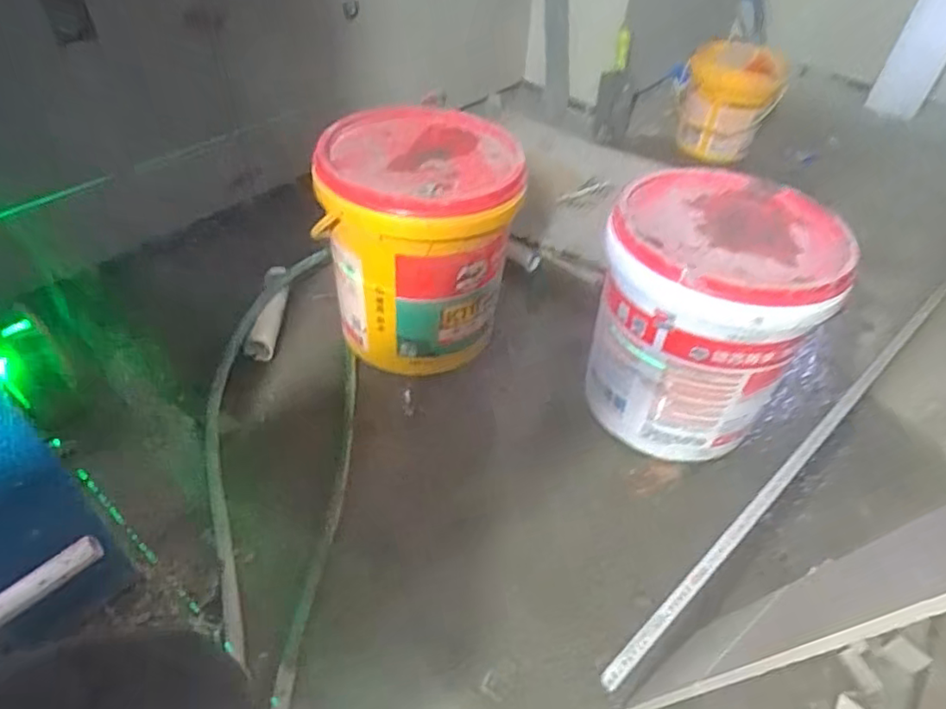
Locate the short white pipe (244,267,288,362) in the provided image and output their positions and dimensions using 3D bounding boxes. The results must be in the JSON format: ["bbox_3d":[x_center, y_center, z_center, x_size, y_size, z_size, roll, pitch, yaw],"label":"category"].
[{"bbox_3d":[-0.367,-0.076,1.078,0.050,0.059,0.193,0,46,-4],"label":"short white pipe"}]

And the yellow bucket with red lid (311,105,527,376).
[{"bbox_3d":[-0.087,-0.176,1.008,0.300,0.346,0.276,3,46,-2],"label":"yellow bucket with red lid"}]

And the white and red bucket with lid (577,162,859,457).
[{"bbox_3d":[0.337,-0.060,0.920,0.281,0.340,0.299,2,46,-2],"label":"white and red bucket with lid"}]

